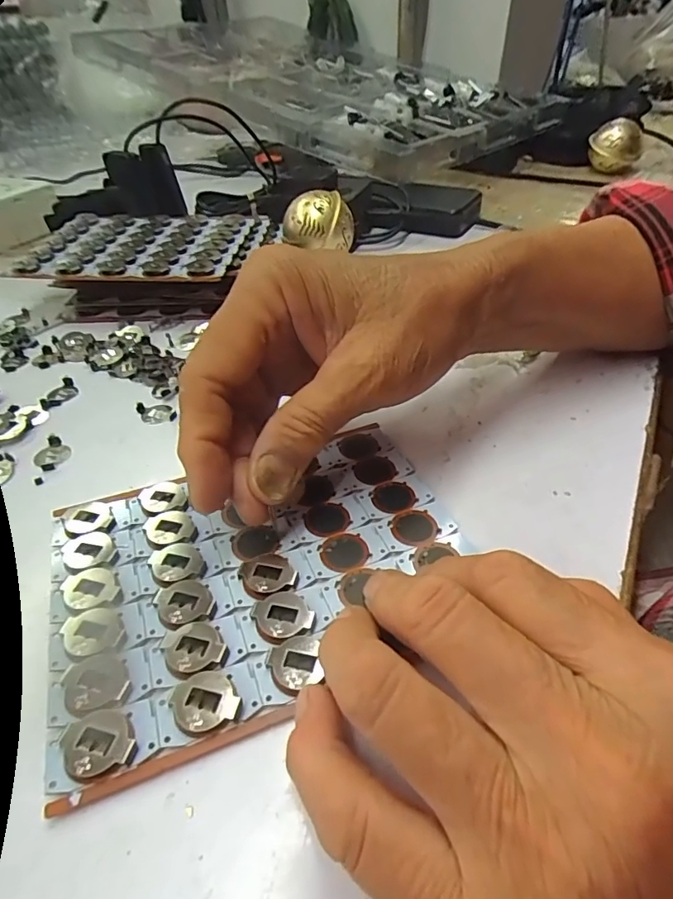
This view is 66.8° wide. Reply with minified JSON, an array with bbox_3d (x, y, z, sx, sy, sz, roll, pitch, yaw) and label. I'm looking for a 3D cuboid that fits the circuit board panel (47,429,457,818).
[{"bbox_3d":[-0.028,0.041,0.191,0.146,0.006,0.111,-16,43,-15],"label":"circuit board panel"}]

